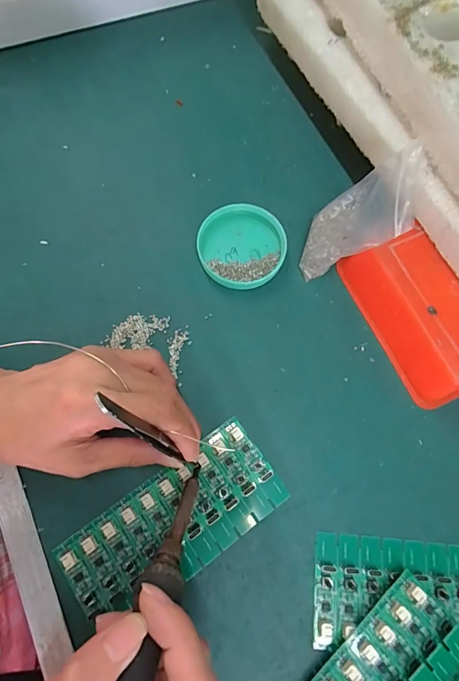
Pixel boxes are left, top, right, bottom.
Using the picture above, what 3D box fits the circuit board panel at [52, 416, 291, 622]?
[{"bbox_3d":[-0.034,0.115,0.244,0.138,0.006,0.063,-34,77,-12],"label":"circuit board panel"}]

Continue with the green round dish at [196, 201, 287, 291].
[{"bbox_3d":[0.010,-0.073,0.299,0.067,0.016,0.064,0,73,-1],"label":"green round dish"}]

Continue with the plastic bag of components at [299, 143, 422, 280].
[{"bbox_3d":[0.086,-0.081,0.258,0.024,0.095,0.063,21,73,-23],"label":"plastic bag of components"}]

